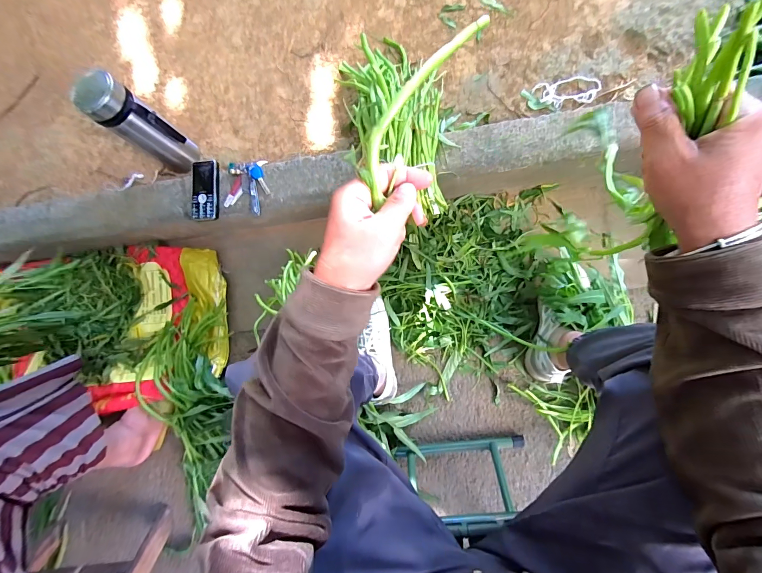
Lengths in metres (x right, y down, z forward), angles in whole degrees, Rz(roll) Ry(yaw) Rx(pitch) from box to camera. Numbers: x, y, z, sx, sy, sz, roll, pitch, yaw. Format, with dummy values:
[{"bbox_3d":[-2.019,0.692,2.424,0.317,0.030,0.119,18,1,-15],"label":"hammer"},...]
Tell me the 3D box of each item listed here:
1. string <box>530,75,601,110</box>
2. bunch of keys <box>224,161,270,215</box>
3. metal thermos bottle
[{"bbox_3d":[0.379,-0.396,0.701,0.124,0.008,0.061,-6,84,8],"label":"string"},{"bbox_3d":[-0.278,-0.208,0.709,0.090,0.023,0.110,3,87,10],"label":"bunch of keys"},{"bbox_3d":[-0.476,-0.318,0.705,0.089,0.240,0.087,34,90,10],"label":"metal thermos bottle"}]

